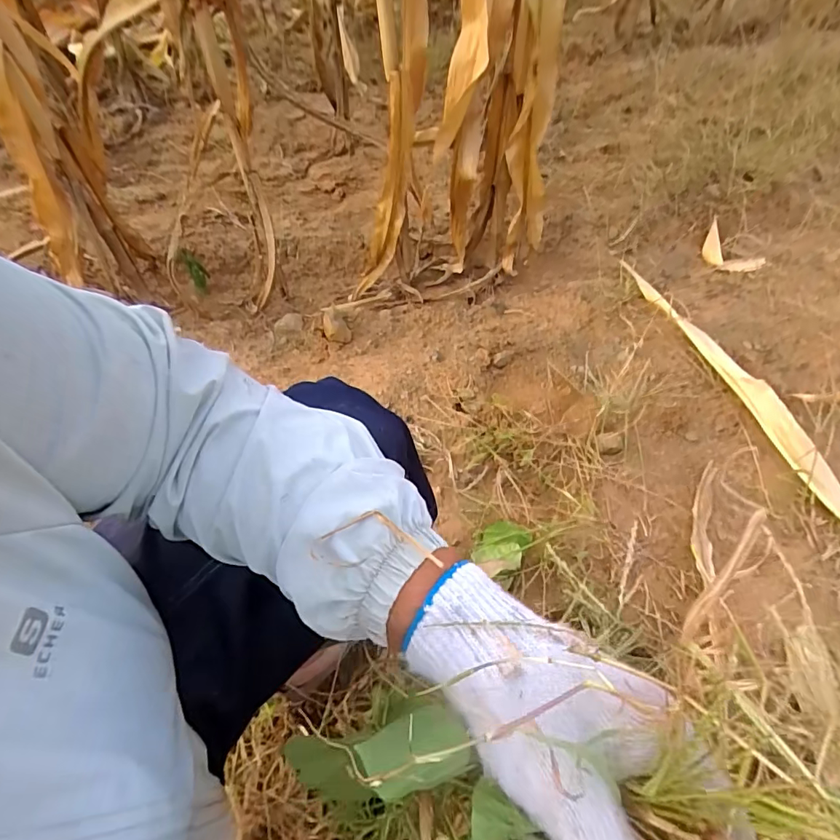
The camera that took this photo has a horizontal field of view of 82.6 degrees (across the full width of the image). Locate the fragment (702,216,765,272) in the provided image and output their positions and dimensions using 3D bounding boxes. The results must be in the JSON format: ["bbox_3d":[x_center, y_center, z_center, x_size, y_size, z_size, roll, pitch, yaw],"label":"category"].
[{"bbox_3d":[0.782,-0.414,1.180,0.150,0.081,0.085,22,56,18],"label":"fragment"}]

